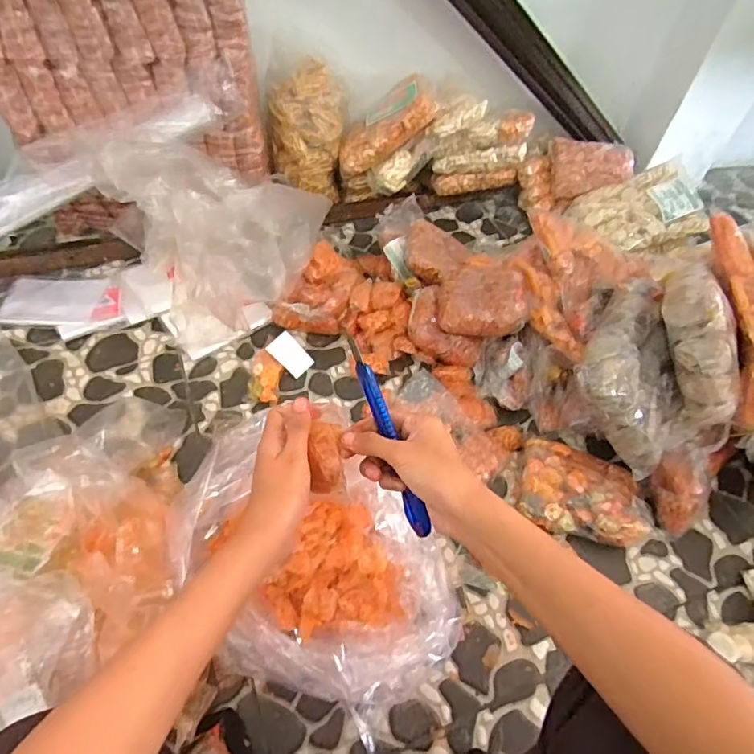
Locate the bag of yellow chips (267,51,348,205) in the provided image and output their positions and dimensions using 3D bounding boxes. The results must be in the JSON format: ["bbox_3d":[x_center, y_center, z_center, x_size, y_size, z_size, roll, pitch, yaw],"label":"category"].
[{"bbox_3d":[-0.156,-0.550,1.132,0.168,0.269,0.091,0,53,-6],"label":"bag of yellow chips"}]

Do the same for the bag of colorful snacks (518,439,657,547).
[{"bbox_3d":[0.339,0.190,0.824,0.206,0.050,0.140,16,53,6],"label":"bag of colorful snacks"}]

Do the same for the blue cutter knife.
[{"bbox_3d":[0.009,0.046,0.394,0.009,0.019,0.165,-20,94,-19],"label":"blue cutter knife"}]

